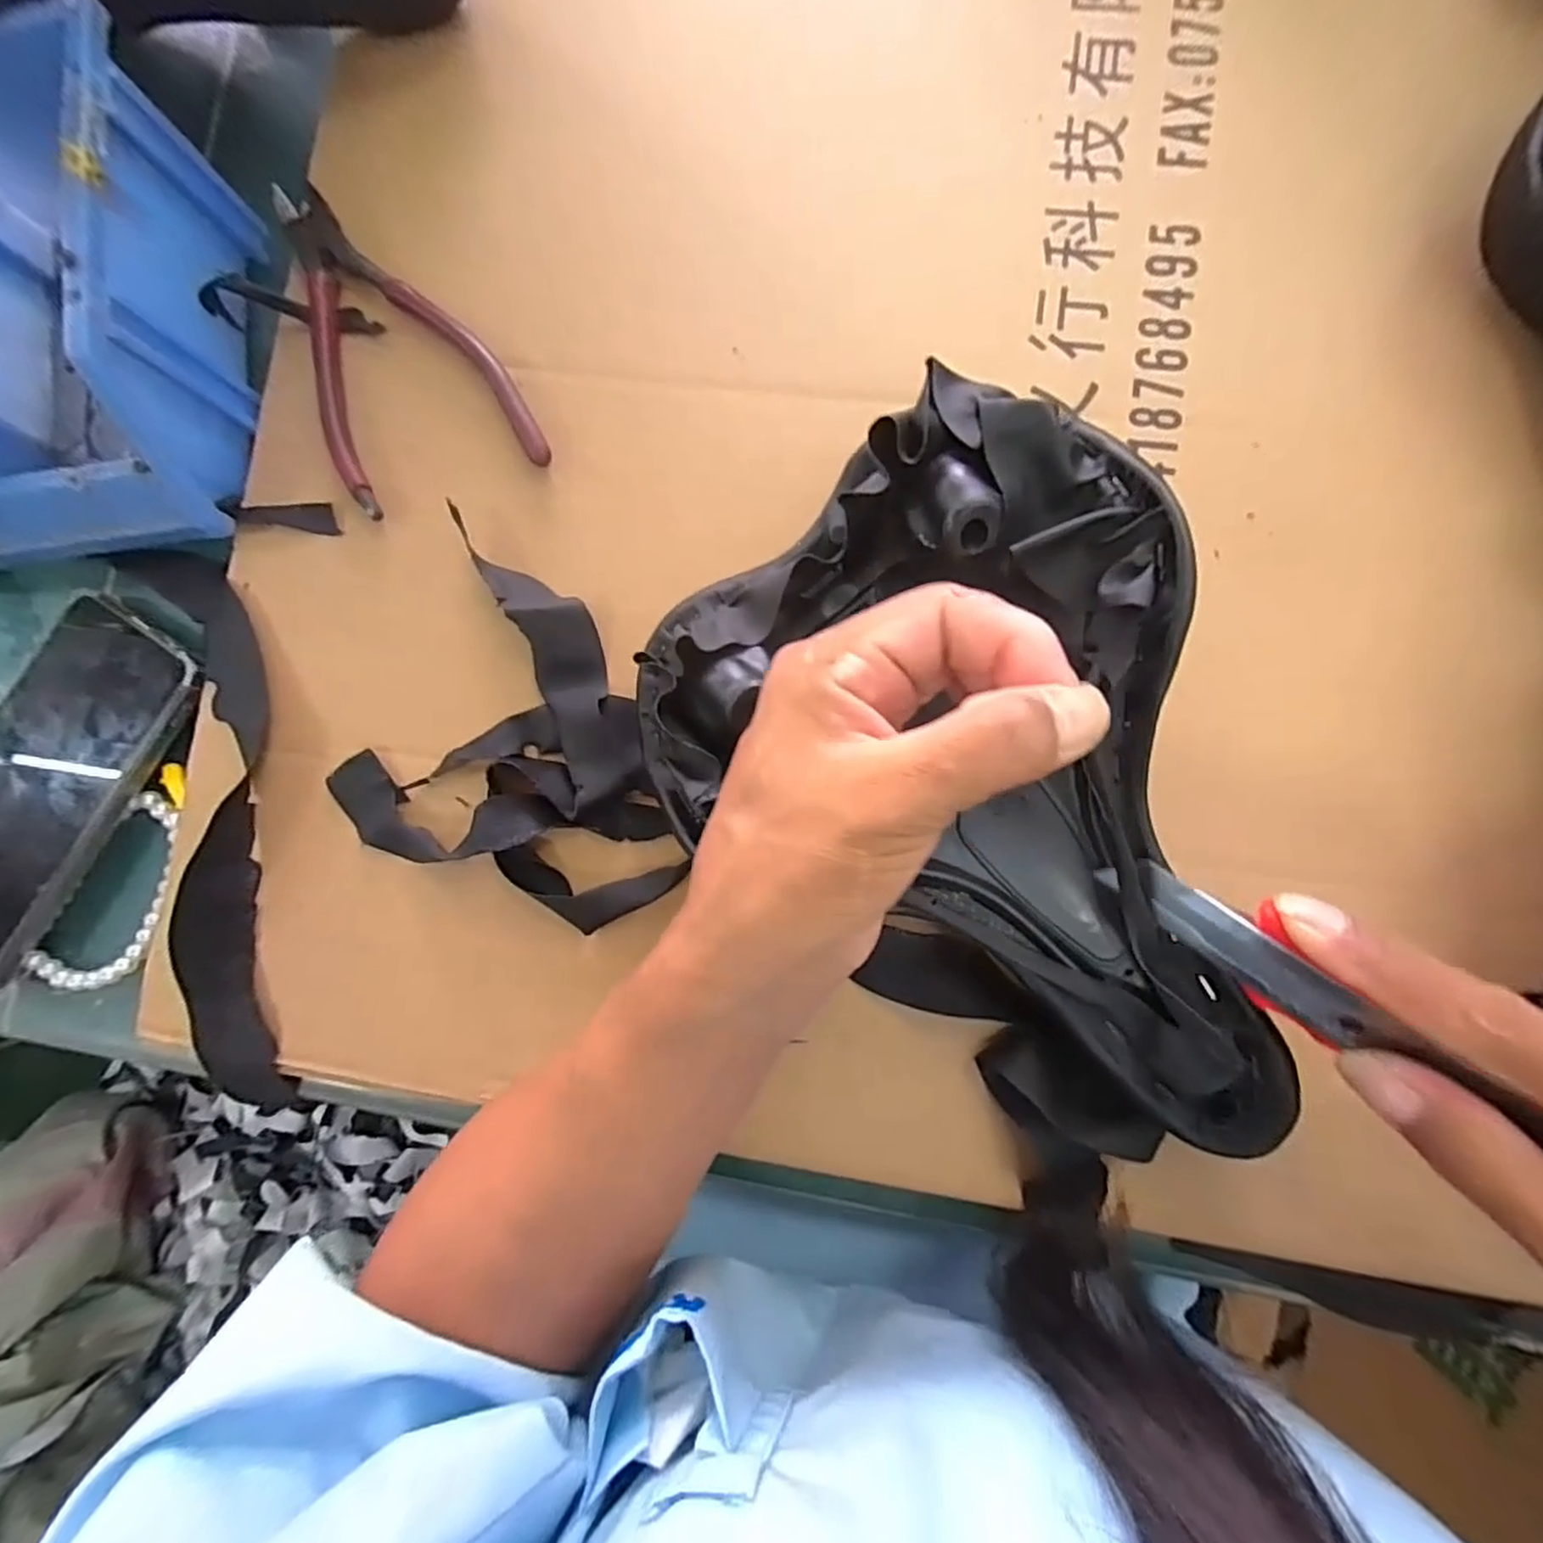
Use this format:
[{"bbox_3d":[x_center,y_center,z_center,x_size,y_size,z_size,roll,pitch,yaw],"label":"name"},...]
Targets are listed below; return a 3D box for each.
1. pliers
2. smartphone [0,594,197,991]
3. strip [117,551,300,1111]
[{"bbox_3d":[-0.165,-0.179,0.285,0.078,0.008,0.165,-32,83,1],"label":"pliers"},{"bbox_3d":[-0.308,0.009,0.275,0.075,0.009,0.164,32,88,7],"label":"smartphone"},{"bbox_3d":[-0.226,0.015,0.274,0.054,0.030,0.241,-15,84,3],"label":"strip"}]

